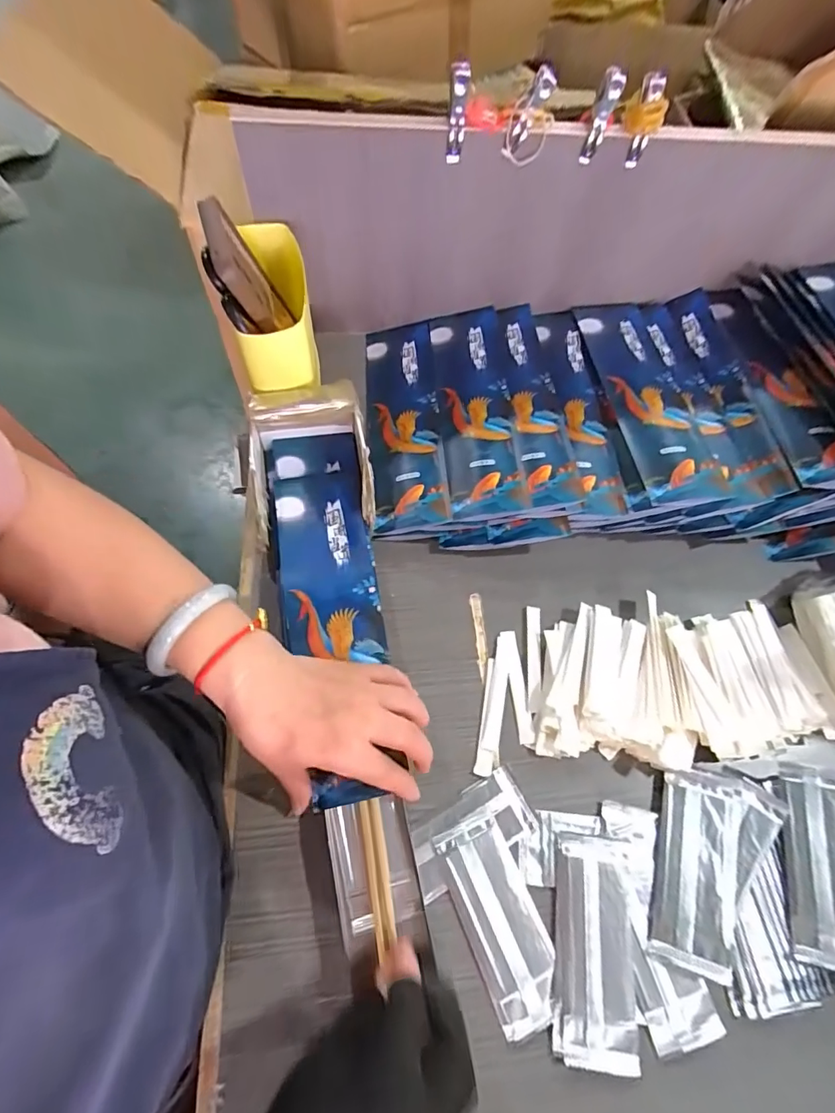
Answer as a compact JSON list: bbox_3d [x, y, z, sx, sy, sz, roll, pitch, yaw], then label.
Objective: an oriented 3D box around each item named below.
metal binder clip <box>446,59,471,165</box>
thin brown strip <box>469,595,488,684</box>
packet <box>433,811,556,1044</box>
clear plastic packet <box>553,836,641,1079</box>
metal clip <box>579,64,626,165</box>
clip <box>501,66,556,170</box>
[{"bbox_3d":[0.033,-0.364,0.396,0.014,0.066,0.025,6,64,0],"label":"metal binder clip"},{"bbox_3d":[0.055,0.069,0.418,0.010,0.004,0.076,-2,65,-4],"label":"thin brown strip"},{"bbox_3d":[0.057,0.247,0.327,0.050,0.005,0.122,-20,67,-12],"label":"packet"},{"bbox_3d":[0.121,0.262,0.323,0.052,0.004,0.124,10,64,1],"label":"clear plastic packet"},{"bbox_3d":[0.153,-0.369,0.401,0.025,0.061,0.015,-32,70,-17],"label":"metal clip"},{"bbox_3d":[0.093,-0.363,0.396,0.035,0.065,0.009,-15,66,-10],"label":"clip"}]

